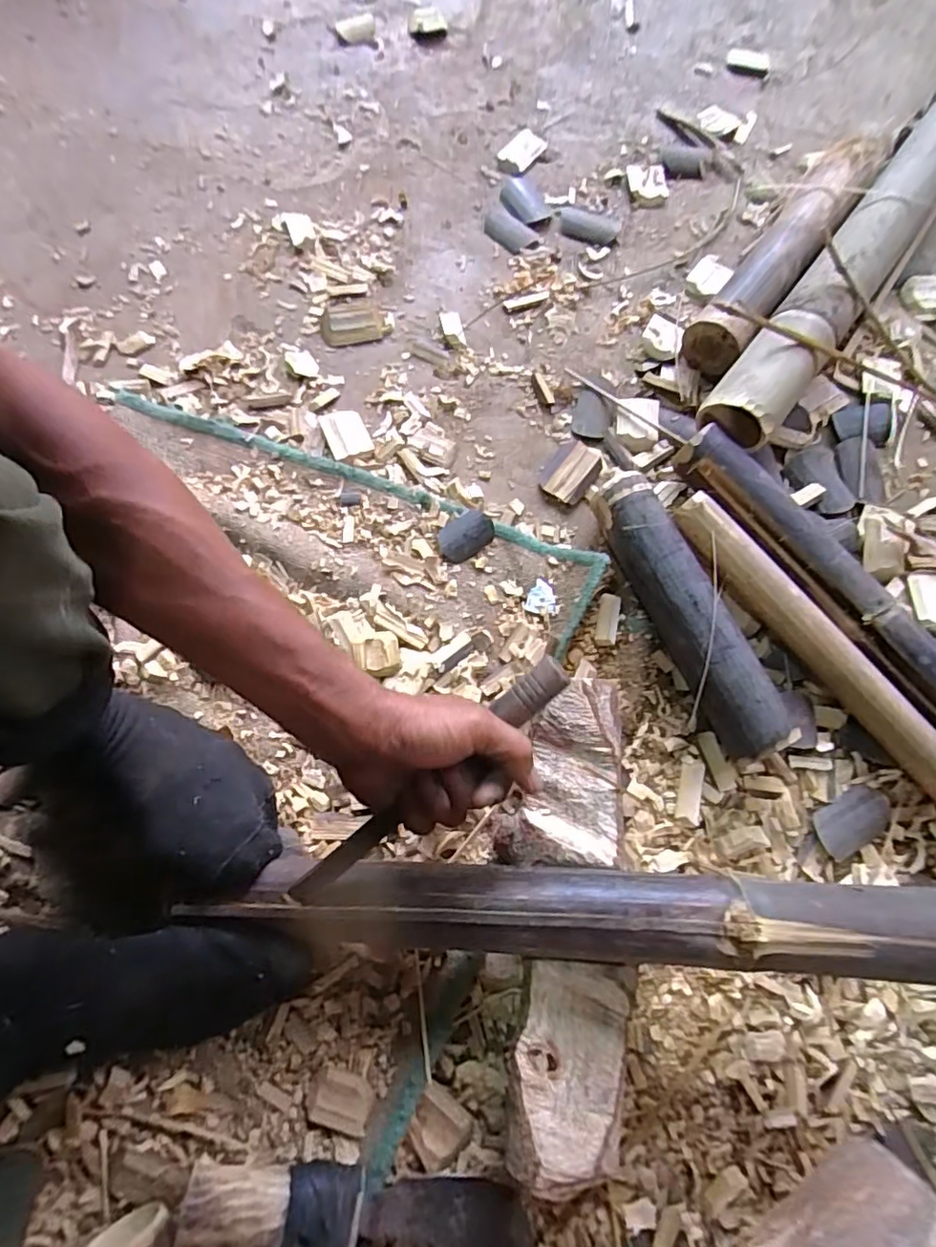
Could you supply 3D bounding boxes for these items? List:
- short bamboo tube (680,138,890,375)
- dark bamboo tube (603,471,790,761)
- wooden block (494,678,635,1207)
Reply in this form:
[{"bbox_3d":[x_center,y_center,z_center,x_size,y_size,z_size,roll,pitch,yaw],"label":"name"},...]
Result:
[{"bbox_3d":[0.354,-0.419,0.644,0.064,0.066,0.371,36,75,9],"label":"short bamboo tube"},{"bbox_3d":[0.188,-0.010,0.507,0.051,0.057,0.256,-20,74,-8],"label":"dark bamboo tube"},{"bbox_3d":[0.071,0.207,0.432,0.090,0.066,0.314,-1,73,-2],"label":"wooden block"}]

